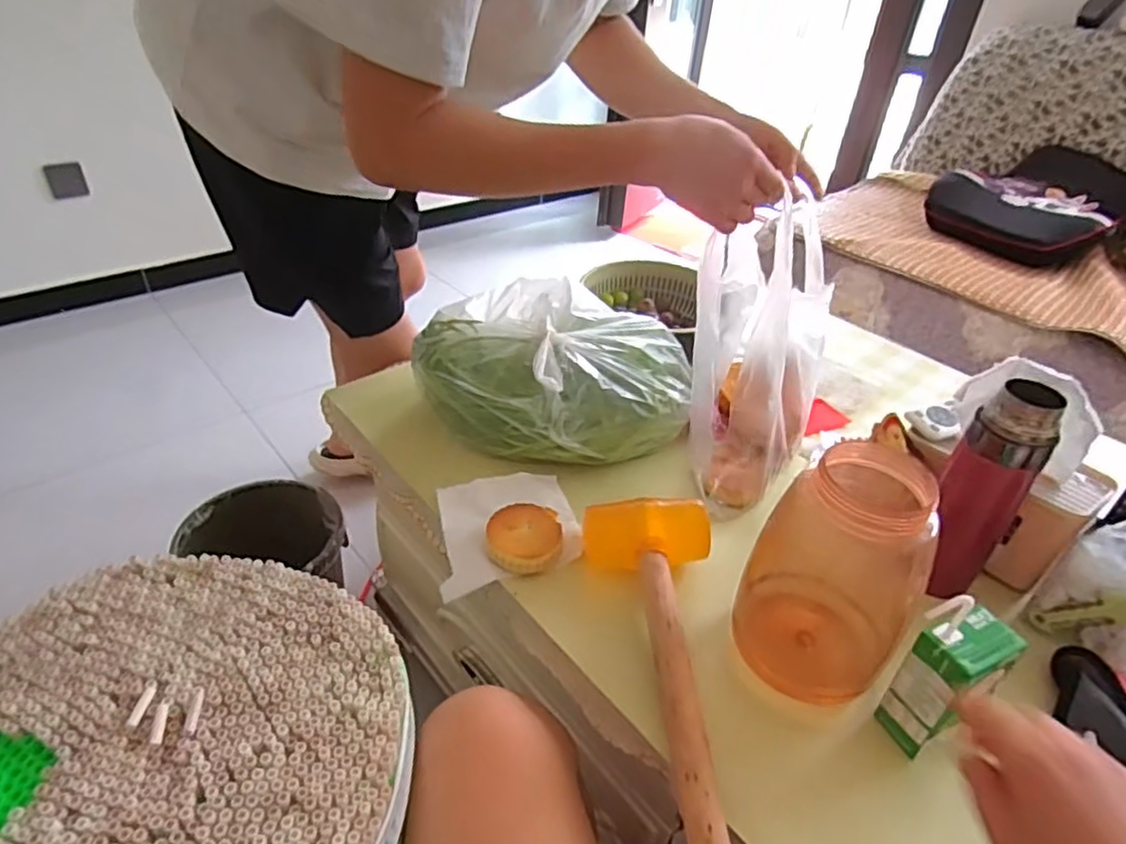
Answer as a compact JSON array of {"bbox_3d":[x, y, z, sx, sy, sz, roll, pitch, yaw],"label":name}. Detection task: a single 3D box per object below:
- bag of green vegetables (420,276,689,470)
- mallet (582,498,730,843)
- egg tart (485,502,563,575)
[{"bbox_3d":[-0.007,-0.060,0.764,0.297,0.114,0.210,16,38,15],"label":"bag of green vegetables"},{"bbox_3d":[0.068,0.181,0.519,0.116,0.051,0.298,5,37,2],"label":"mallet"},{"bbox_3d":[-0.037,0.110,0.627,0.069,0.024,0.065,2,37,-2],"label":"egg tart"}]

